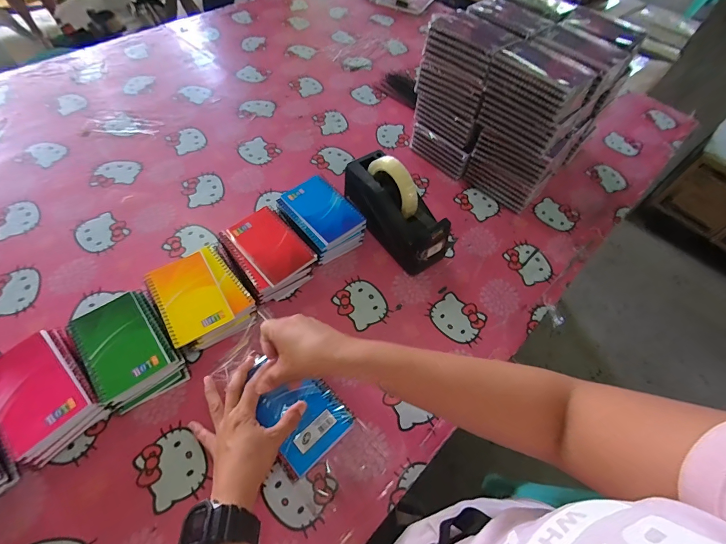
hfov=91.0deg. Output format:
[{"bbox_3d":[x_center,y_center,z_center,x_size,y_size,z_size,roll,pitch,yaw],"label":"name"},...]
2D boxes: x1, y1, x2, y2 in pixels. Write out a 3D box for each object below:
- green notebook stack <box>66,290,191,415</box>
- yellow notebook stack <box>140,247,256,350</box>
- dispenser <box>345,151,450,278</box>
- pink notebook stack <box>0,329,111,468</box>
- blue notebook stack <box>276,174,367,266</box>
[{"bbox_3d":[-0.308,0.102,0.473,0.096,0.051,0.132,-33,65,-22],"label":"green notebook stack"},{"bbox_3d":[-0.230,0.040,0.519,0.109,0.045,0.137,-29,64,-21],"label":"yellow notebook stack"},{"bbox_3d":[0.056,-0.110,0.589,0.081,0.126,0.200,-31,64,-21],"label":"dispenser"},{"bbox_3d":[-0.388,0.151,0.436,0.098,0.046,0.141,-38,67,-24],"label":"pink notebook stack"},{"bbox_3d":[-0.071,-0.089,0.608,0.098,0.055,0.135,-36,66,-23],"label":"blue notebook stack"}]

